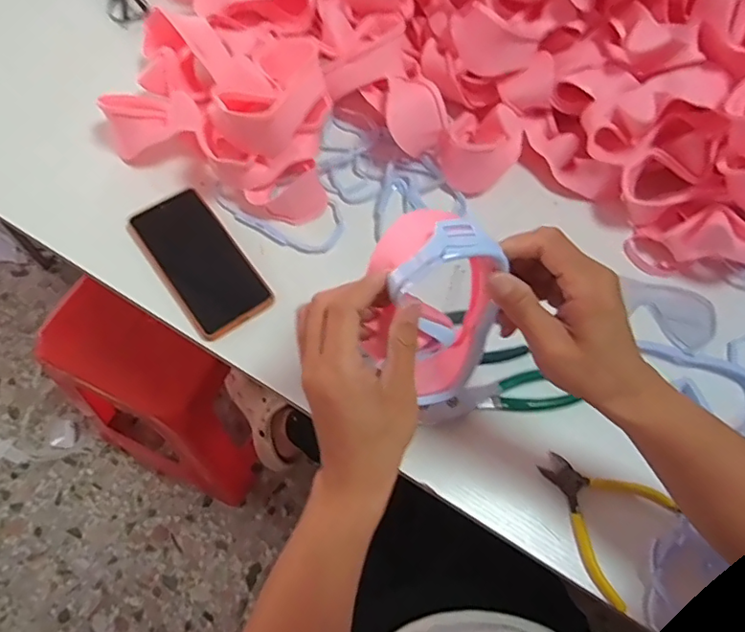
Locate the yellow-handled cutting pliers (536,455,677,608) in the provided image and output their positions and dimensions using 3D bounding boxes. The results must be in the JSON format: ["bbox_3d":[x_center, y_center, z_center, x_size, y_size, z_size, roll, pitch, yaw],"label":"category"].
[{"bbox_3d":[0.191,0.169,0.478,0.111,0.008,0.102,38,68,13],"label":"yellow-handled cutting pliers"}]

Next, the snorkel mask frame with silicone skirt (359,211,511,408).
[{"bbox_3d":[0.040,0.005,0.375,0.087,0.142,0.055,-30,45,-13],"label":"snorkel mask frame with silicone skirt"}]

